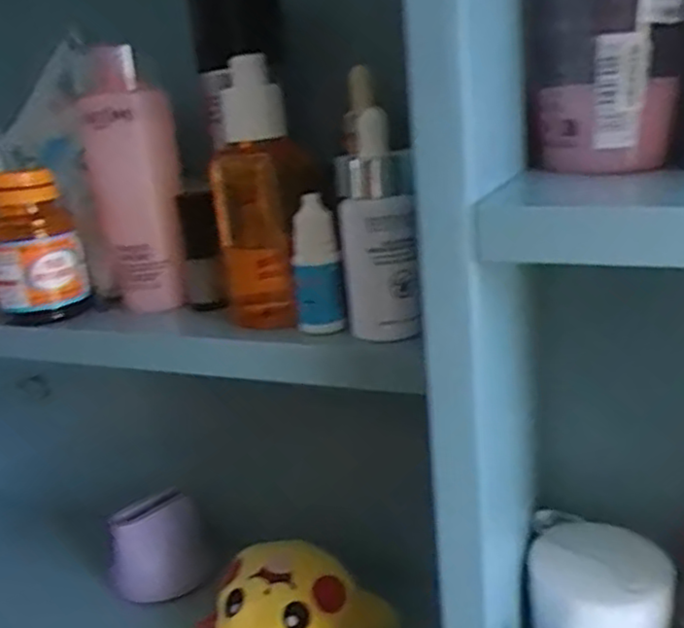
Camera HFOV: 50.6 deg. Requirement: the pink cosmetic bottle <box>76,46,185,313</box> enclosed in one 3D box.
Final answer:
[{"bbox_3d":[-0.101,-0.061,0.356,0.039,0.124,0.044,-11,18,-19],"label":"pink cosmetic bottle"}]

